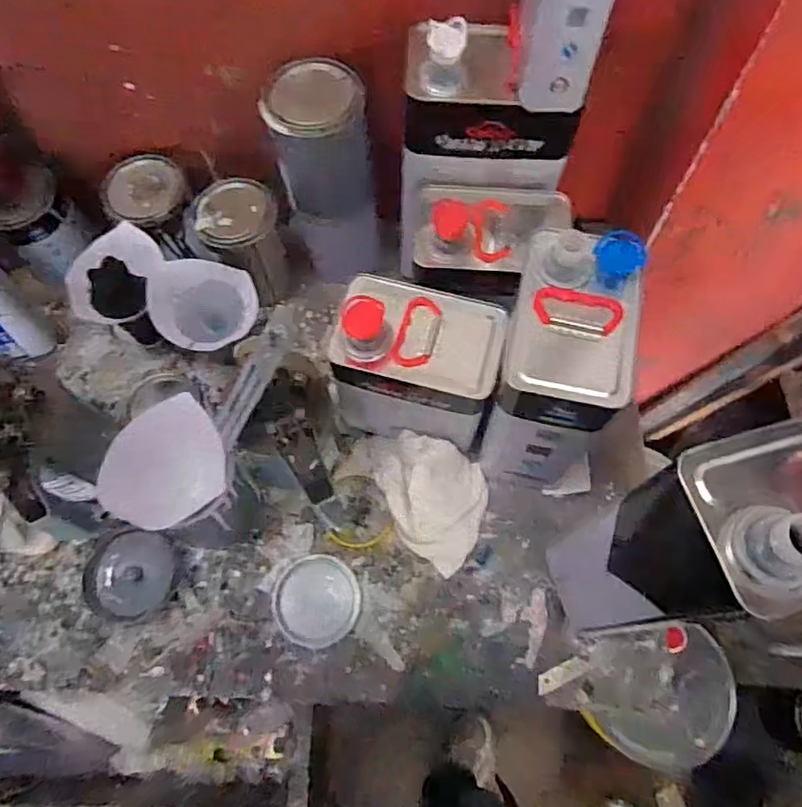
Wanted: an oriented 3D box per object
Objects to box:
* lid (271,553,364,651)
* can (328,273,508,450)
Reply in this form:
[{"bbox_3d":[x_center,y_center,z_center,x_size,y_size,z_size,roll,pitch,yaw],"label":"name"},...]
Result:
[{"bbox_3d":[-0.093,0.219,0.657,0.093,0.013,0.094,-1,68,1],"label":"lid"},{"bbox_3d":[0.015,-0.038,0.644,0.160,0.210,0.104,8,69,5],"label":"can"}]

